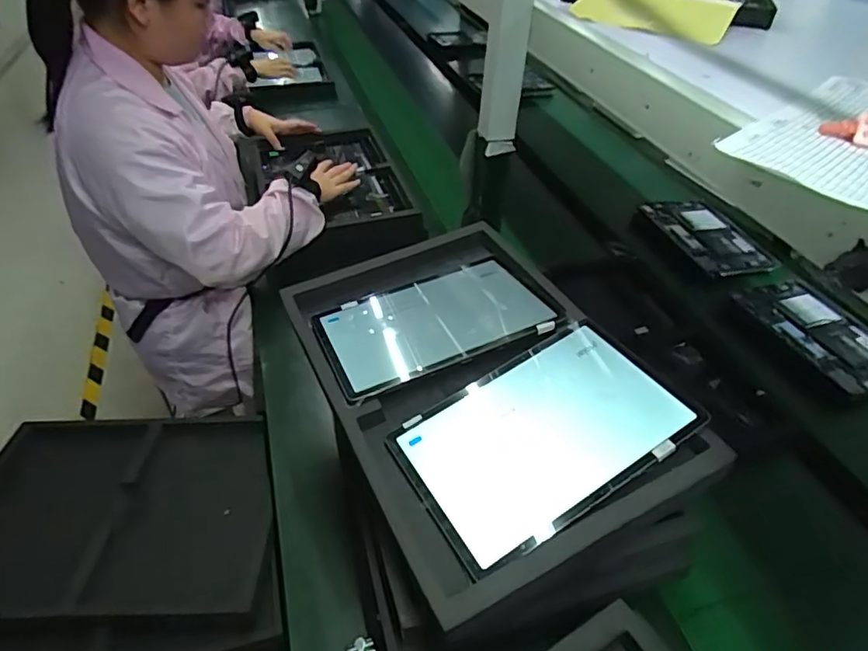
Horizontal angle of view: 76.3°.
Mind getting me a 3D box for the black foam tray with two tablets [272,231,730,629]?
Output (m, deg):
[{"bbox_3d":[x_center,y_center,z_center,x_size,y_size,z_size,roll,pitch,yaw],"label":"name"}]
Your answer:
[{"bbox_3d":[0.042,0.042,0.578,0.301,0.055,0.438,-17,46,-21],"label":"black foam tray with two tablets"}]

